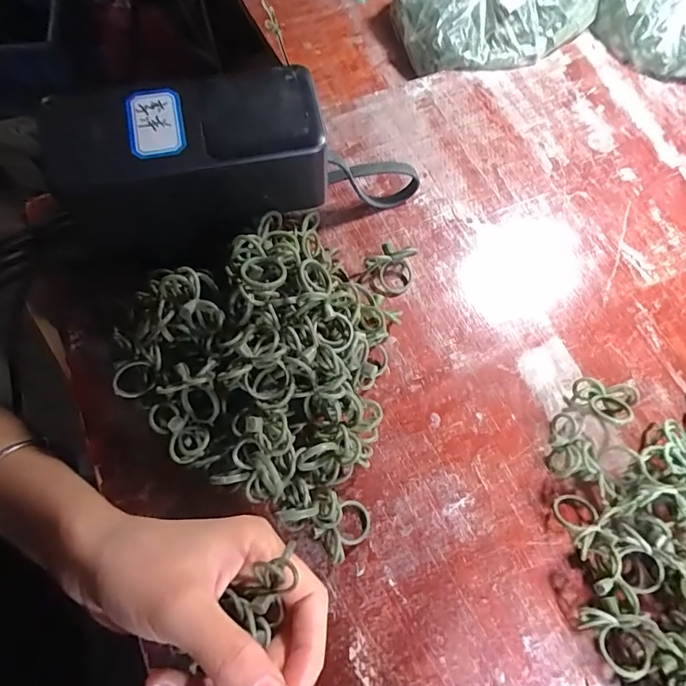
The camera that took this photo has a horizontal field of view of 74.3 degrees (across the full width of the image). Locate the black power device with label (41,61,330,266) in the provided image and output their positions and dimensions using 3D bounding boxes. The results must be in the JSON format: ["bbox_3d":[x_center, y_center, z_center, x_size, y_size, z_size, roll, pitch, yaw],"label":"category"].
[{"bbox_3d":[-0.075,-0.091,0.228,0.129,0.057,0.055,-15,71,-3],"label":"black power device with label"}]

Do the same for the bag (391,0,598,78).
[{"bbox_3d":[0.120,-0.268,0.355,0.144,0.038,0.102,-15,71,-4],"label":"bag"}]

